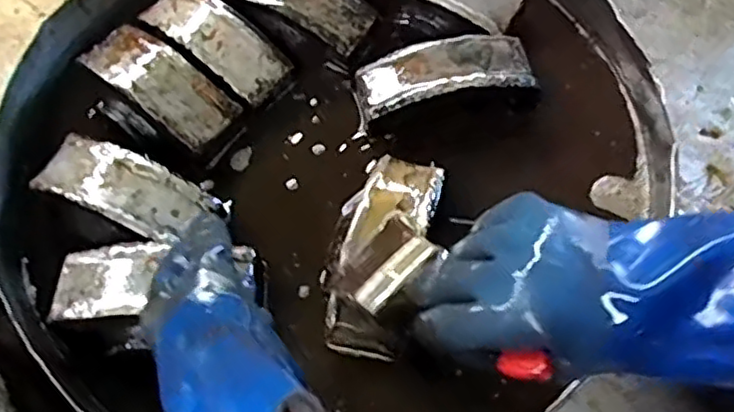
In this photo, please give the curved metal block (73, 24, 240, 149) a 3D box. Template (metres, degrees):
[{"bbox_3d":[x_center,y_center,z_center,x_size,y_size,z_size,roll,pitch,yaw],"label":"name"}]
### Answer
[{"bbox_3d":[-0.192,-0.115,0.607,0.150,0.033,0.060,35,72,18],"label":"curved metal block"}]

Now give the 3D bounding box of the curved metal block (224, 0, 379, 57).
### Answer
[{"bbox_3d":[-0.074,-0.196,0.647,0.158,0.043,0.071,28,70,16],"label":"curved metal block"}]

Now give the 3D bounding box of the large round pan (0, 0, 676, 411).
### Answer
[{"bbox_3d":[-0.053,-0.062,0.590,0.552,0.079,0.556,30,70,16],"label":"large round pan"}]

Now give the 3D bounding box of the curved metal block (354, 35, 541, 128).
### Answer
[{"bbox_3d":[0.069,-0.114,0.599,0.160,0.046,0.061,-6,64,1],"label":"curved metal block"}]

